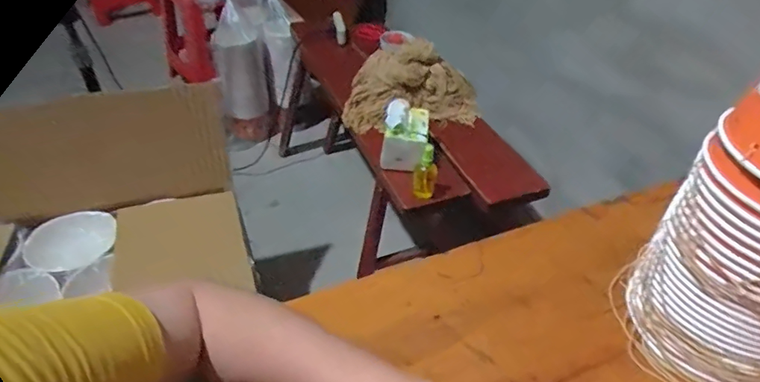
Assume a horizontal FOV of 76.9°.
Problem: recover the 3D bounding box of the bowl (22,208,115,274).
[{"bbox_3d":[-0.606,0.091,0.943,0.156,0.048,0.114,-19,61,-41],"label":"bowl"}]

